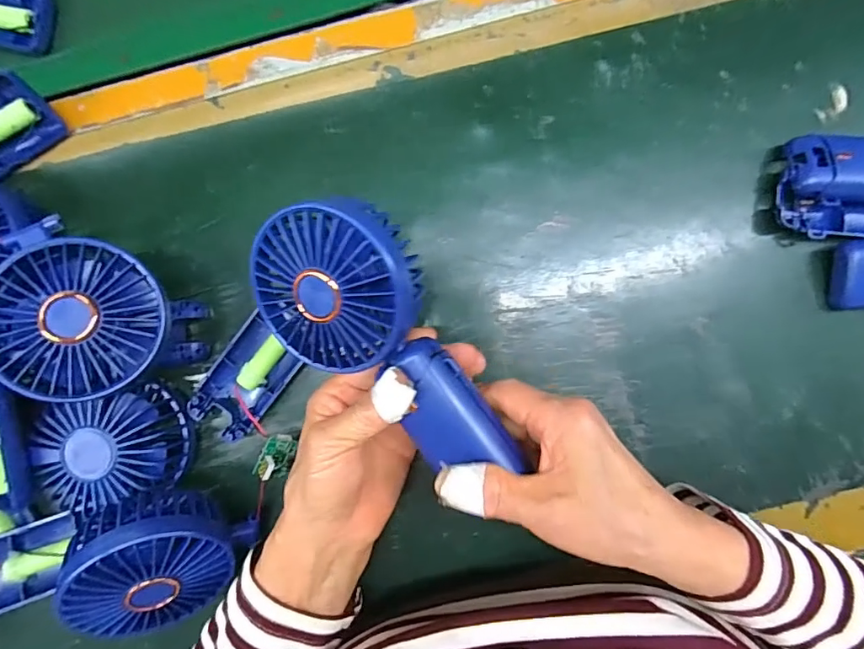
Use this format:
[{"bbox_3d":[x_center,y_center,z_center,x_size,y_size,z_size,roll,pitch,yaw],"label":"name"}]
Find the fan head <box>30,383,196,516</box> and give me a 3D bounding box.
[{"bbox_3d":[-0.195,0.075,0.297,0.078,0.033,0.072,-10,90,1],"label":"fan head"}]

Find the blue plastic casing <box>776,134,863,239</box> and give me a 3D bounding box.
[{"bbox_3d":[0.269,-0.085,0.305,0.093,0.032,0.059,6,90,1],"label":"blue plastic casing"}]

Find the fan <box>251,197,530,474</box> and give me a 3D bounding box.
[{"bbox_3d":[-0.027,0.011,0.256,0.083,0.040,0.158,-27,101,30],"label":"fan"}]

